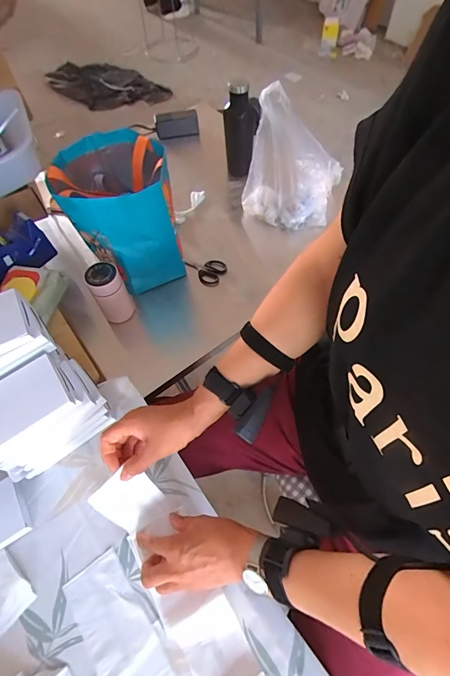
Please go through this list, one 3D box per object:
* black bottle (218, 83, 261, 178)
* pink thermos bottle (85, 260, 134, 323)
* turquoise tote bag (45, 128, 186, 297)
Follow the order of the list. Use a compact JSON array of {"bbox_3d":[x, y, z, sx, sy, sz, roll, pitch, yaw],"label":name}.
[{"bbox_3d":[0.042,-0.545,0.918,0.091,0.222,0.069,0,60,3],"label":"black bottle"},{"bbox_3d":[-0.229,-0.089,0.702,0.061,0.123,0.055,-25,62,-12],"label":"pink thermos bottle"},{"bbox_3d":[-0.213,-0.259,0.730,0.206,0.234,0.217,-17,61,-7],"label":"turquoise tote bag"}]

